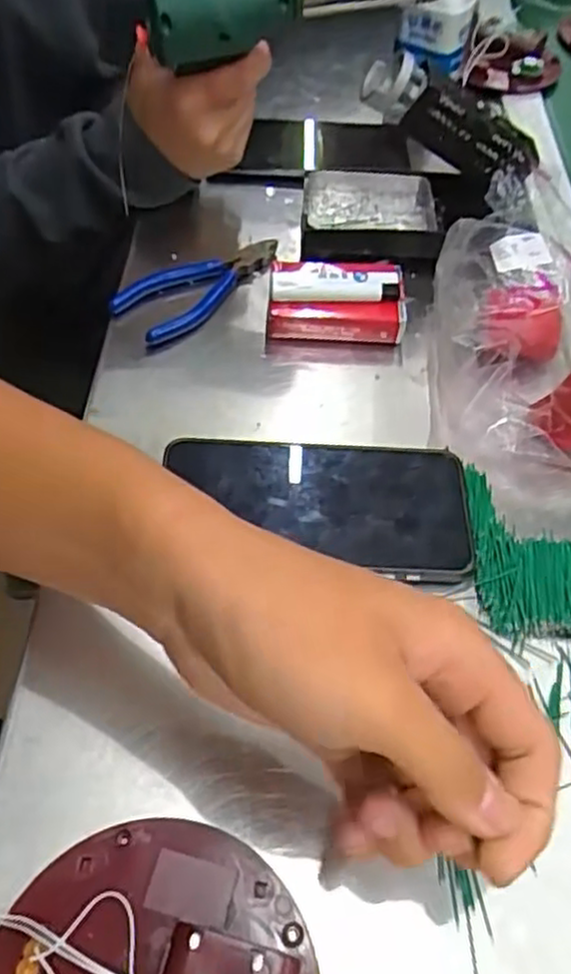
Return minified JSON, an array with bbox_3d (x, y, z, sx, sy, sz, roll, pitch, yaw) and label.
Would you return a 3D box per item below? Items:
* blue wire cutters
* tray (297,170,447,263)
[{"bbox_3d":[-0.058,-0.139,0.479,0.049,0.018,0.117,40,62,22],"label":"blue wire cutters"},{"bbox_3d":[0.061,-0.192,0.508,0.096,0.024,0.084,3,55,-1],"label":"tray"}]

